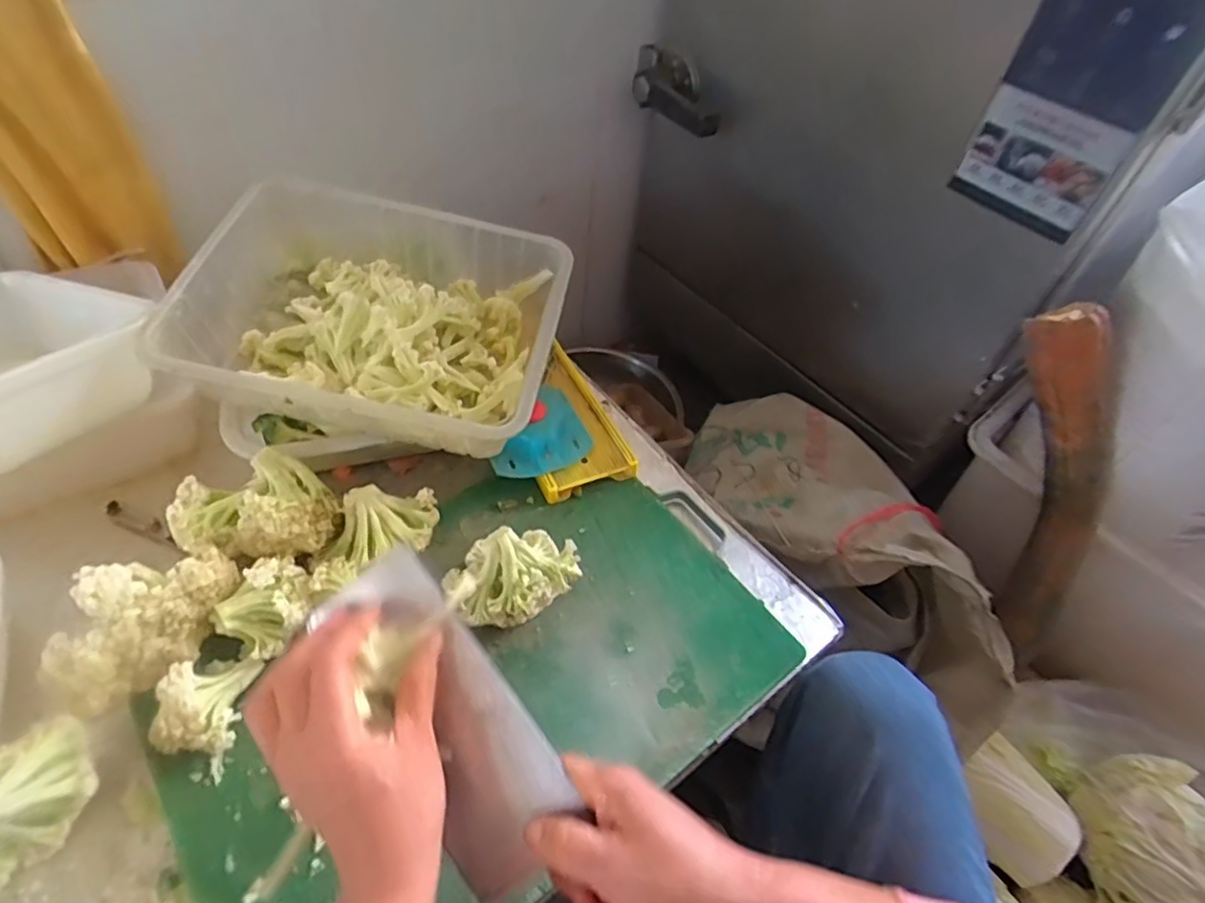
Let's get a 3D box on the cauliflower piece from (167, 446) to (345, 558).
[{"bbox_3d":[-0.289,0.045,0.528,0.117,0.055,0.092,-17,54,-21],"label":"cauliflower piece"}]

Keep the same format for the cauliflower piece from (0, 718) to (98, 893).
[{"bbox_3d":[-0.388,0.229,0.414,0.061,0.075,0.104,25,53,14],"label":"cauliflower piece"}]

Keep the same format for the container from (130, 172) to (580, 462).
[{"bbox_3d":[-0.207,-0.132,0.606,0.310,0.082,0.240,12,50,2],"label":"container"}]

